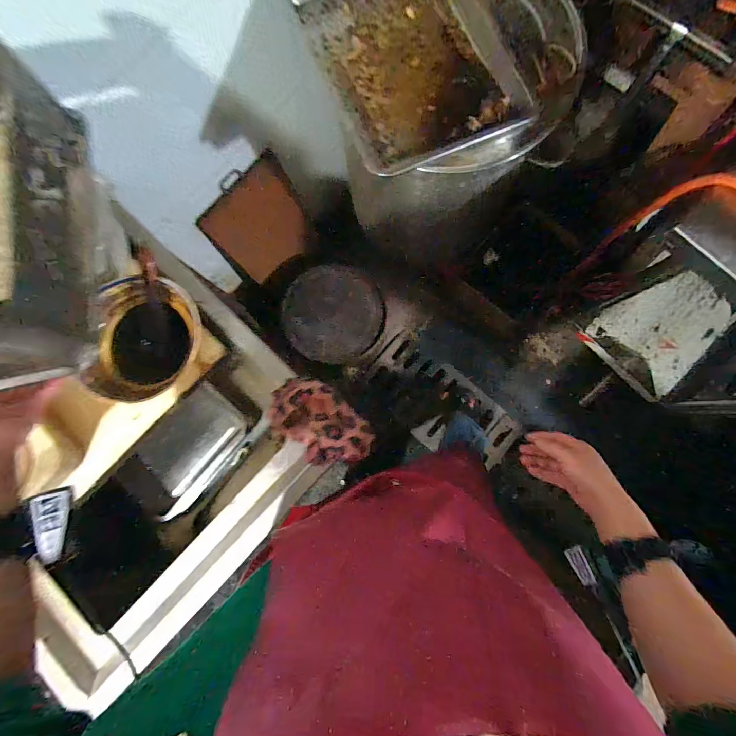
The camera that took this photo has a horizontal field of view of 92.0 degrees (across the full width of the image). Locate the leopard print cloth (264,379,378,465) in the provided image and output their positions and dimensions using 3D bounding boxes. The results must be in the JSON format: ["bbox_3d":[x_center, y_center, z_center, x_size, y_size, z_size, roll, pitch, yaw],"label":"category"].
[{"bbox_3d":[-0.077,0.092,0.574,0.177,0.053,0.115,29,84,7],"label":"leopard print cloth"}]

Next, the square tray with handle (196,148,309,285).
[{"bbox_3d":[-0.354,-0.470,1.172,0.313,0.342,0.025,-42,58,-8],"label":"square tray with handle"}]

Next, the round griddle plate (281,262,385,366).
[{"bbox_3d":[-0.119,-0.183,1.239,0.333,0.035,0.328,-1,101,-7],"label":"round griddle plate"}]

